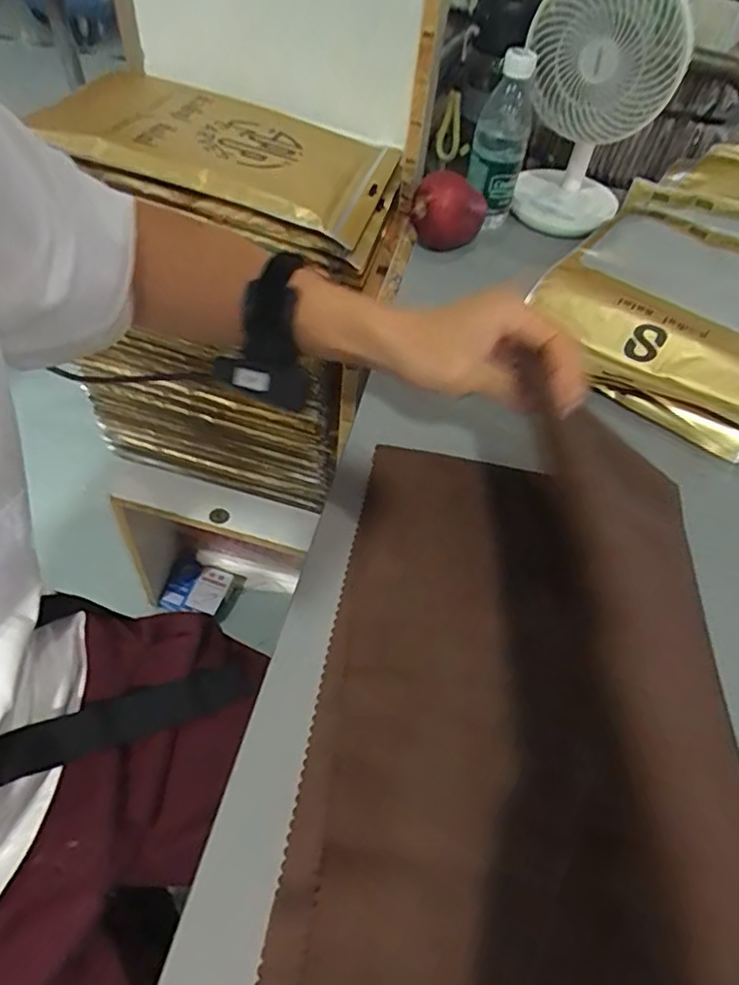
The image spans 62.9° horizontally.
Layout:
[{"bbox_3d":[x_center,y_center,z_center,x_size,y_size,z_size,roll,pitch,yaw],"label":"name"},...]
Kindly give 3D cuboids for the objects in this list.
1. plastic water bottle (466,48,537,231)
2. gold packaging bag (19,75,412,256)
[{"bbox_3d":[0.150,-0.405,0.702,0.061,0.179,0.068,14,51,6],"label":"plastic water bottle"},{"bbox_3d":[-0.157,-0.368,0.643,0.343,0.028,0.228,19,50,-1],"label":"gold packaging bag"}]

